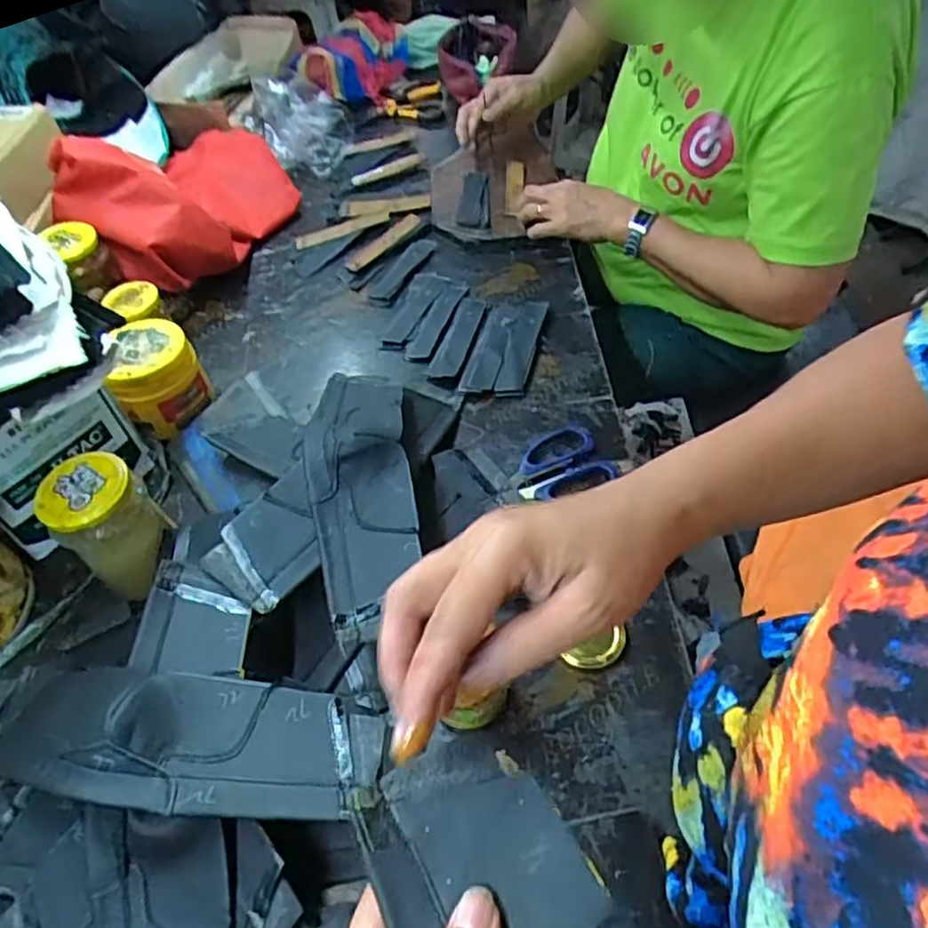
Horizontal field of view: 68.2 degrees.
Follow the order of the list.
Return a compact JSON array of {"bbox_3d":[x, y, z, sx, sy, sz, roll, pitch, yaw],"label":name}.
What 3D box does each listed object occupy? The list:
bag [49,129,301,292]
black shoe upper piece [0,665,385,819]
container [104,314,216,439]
[{"bbox_3d":[-0.370,-0.384,0.916,0.219,0.178,0.355,5,53,10],"label":"bag"},{"bbox_3d":[-0.209,0.185,0.462,0.315,0.069,0.089,4,53,9],"label":"black shoe upper piece"},{"bbox_3d":[-0.320,-0.089,0.727,0.086,0.096,0.080,-26,54,-14],"label":"container"}]

